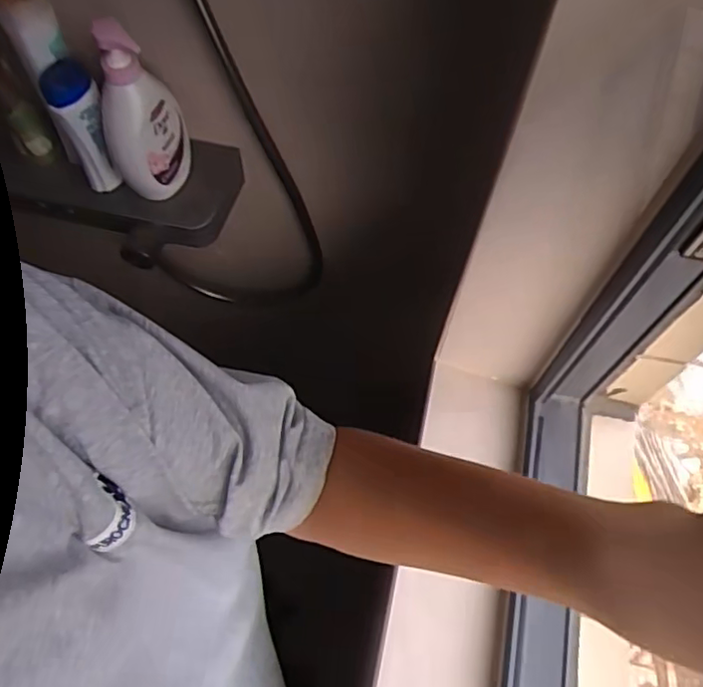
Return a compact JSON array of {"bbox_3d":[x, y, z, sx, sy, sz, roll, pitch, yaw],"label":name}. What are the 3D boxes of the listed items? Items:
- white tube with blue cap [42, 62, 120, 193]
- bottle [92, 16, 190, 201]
[{"bbox_3d":[-0.300,-0.242,0.695,0.051,0.142,0.049,-24,66,-13],"label":"white tube with blue cap"},{"bbox_3d":[-0.230,-0.247,0.665,0.090,0.201,0.058,-19,65,-11],"label":"bottle"}]

